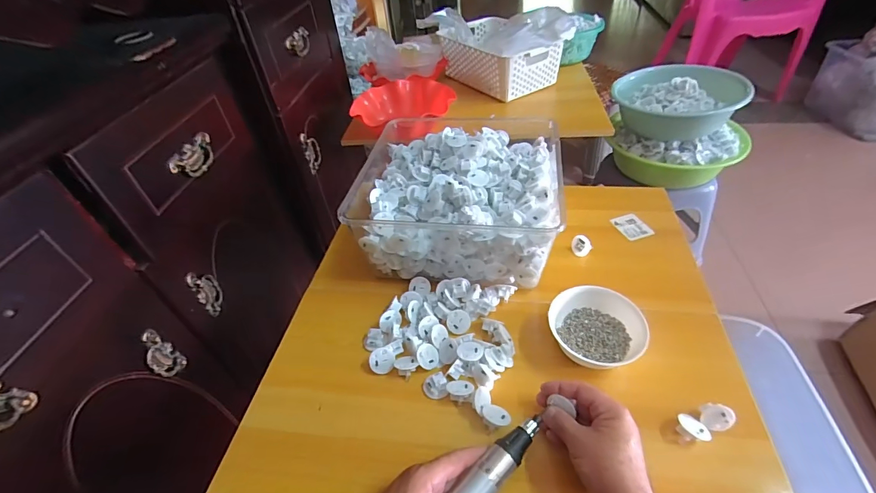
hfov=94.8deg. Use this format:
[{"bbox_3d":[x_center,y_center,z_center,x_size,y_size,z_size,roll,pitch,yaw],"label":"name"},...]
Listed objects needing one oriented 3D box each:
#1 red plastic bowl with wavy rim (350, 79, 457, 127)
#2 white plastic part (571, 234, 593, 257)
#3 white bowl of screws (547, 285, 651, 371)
[{"bbox_3d":[-0.077,-0.309,0.922,0.230,0.064,0.190,-3,43,3],"label":"red plastic bowl with wavy rim"},{"bbox_3d":[0.238,-0.002,0.666,0.019,0.031,0.034,3,49,-57],"label":"white plastic part"},{"bbox_3d":[0.203,0.107,0.522,0.106,0.051,0.110,-3,43,3],"label":"white bowl of screws"}]

